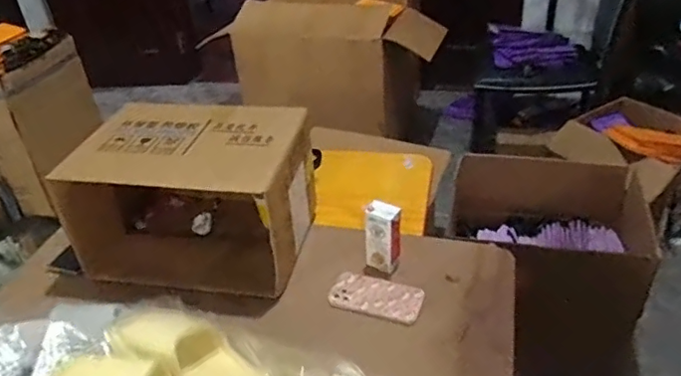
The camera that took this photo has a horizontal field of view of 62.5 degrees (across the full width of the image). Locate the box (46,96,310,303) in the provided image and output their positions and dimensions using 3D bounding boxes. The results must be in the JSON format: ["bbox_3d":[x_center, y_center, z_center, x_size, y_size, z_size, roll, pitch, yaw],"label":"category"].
[{"bbox_3d":[-0.289,0.025,1.105,0.431,0.276,0.290,3,35,12],"label":"box"}]

